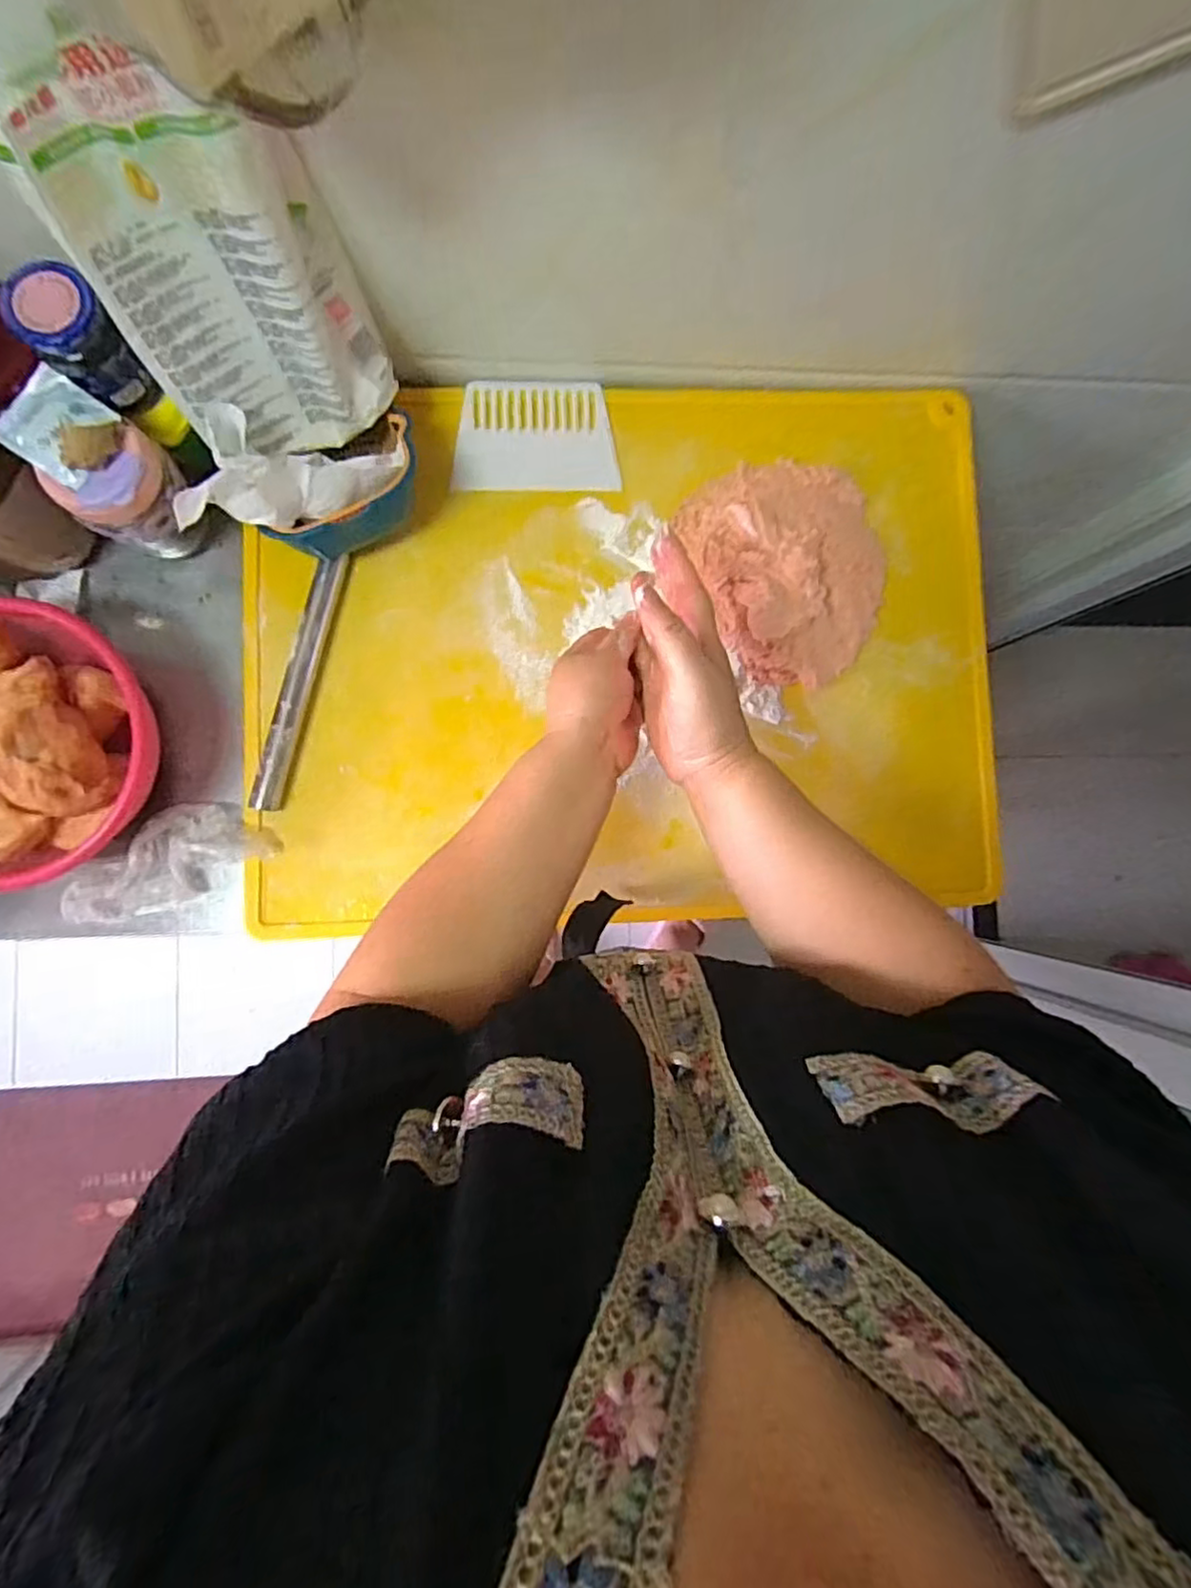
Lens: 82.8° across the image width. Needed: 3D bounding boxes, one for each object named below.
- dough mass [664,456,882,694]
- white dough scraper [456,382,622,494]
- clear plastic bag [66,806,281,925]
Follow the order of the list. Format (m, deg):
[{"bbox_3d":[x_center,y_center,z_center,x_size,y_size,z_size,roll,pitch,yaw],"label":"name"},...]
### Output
[{"bbox_3d":[0.180,-0.209,0.613,0.187,0.049,0.213,-22,86,-6],"label":"dough mass"},{"bbox_3d":[-0.054,-0.332,0.628,0.147,0.007,0.098,-1,93,-5],"label":"white dough scraper"},{"bbox_3d":[-0.361,0.055,0.574,0.160,0.035,0.074,-28,87,-6],"label":"clear plastic bag"}]

